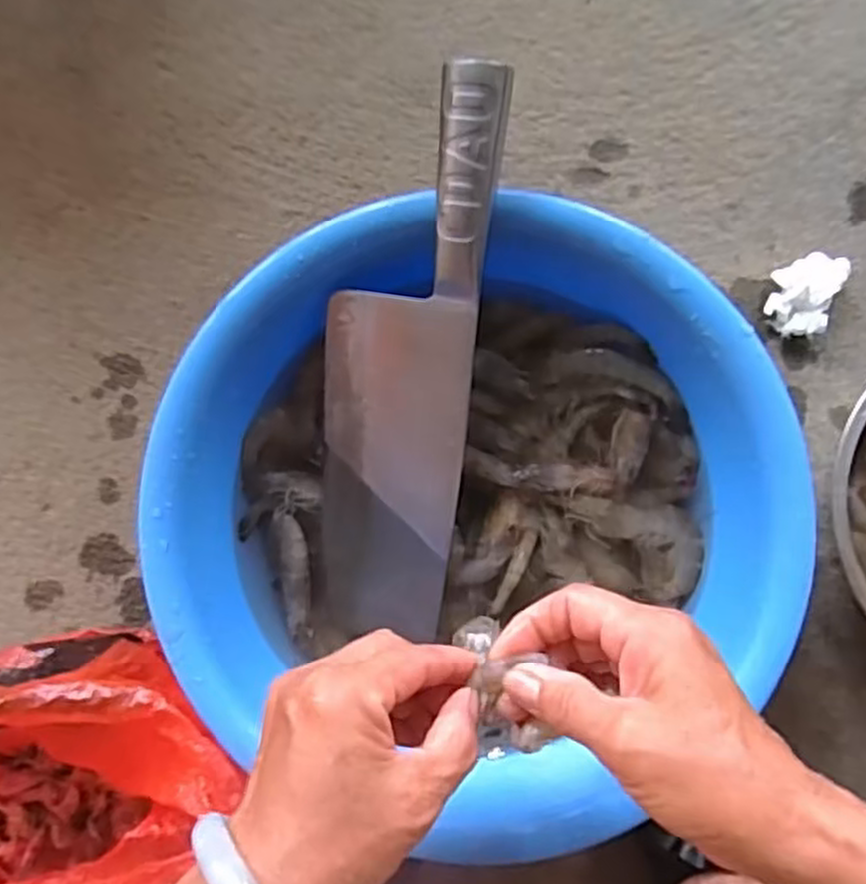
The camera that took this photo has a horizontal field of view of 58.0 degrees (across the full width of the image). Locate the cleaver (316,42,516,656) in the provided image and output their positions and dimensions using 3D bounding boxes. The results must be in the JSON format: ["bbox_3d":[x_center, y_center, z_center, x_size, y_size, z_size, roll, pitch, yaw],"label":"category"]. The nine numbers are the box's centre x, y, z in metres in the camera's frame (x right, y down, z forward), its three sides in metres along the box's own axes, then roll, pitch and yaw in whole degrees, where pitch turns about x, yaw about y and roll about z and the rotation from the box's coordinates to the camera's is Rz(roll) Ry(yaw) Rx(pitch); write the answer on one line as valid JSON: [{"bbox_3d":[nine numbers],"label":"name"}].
[{"bbox_3d":[-0.015,-0.034,0.429,0.090,0.020,0.316,14,110,3],"label":"cleaver"}]

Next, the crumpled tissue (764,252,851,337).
[{"bbox_3d":[0.239,-0.094,0.505,0.039,0.022,0.053,19,86,4],"label":"crumpled tissue"}]

